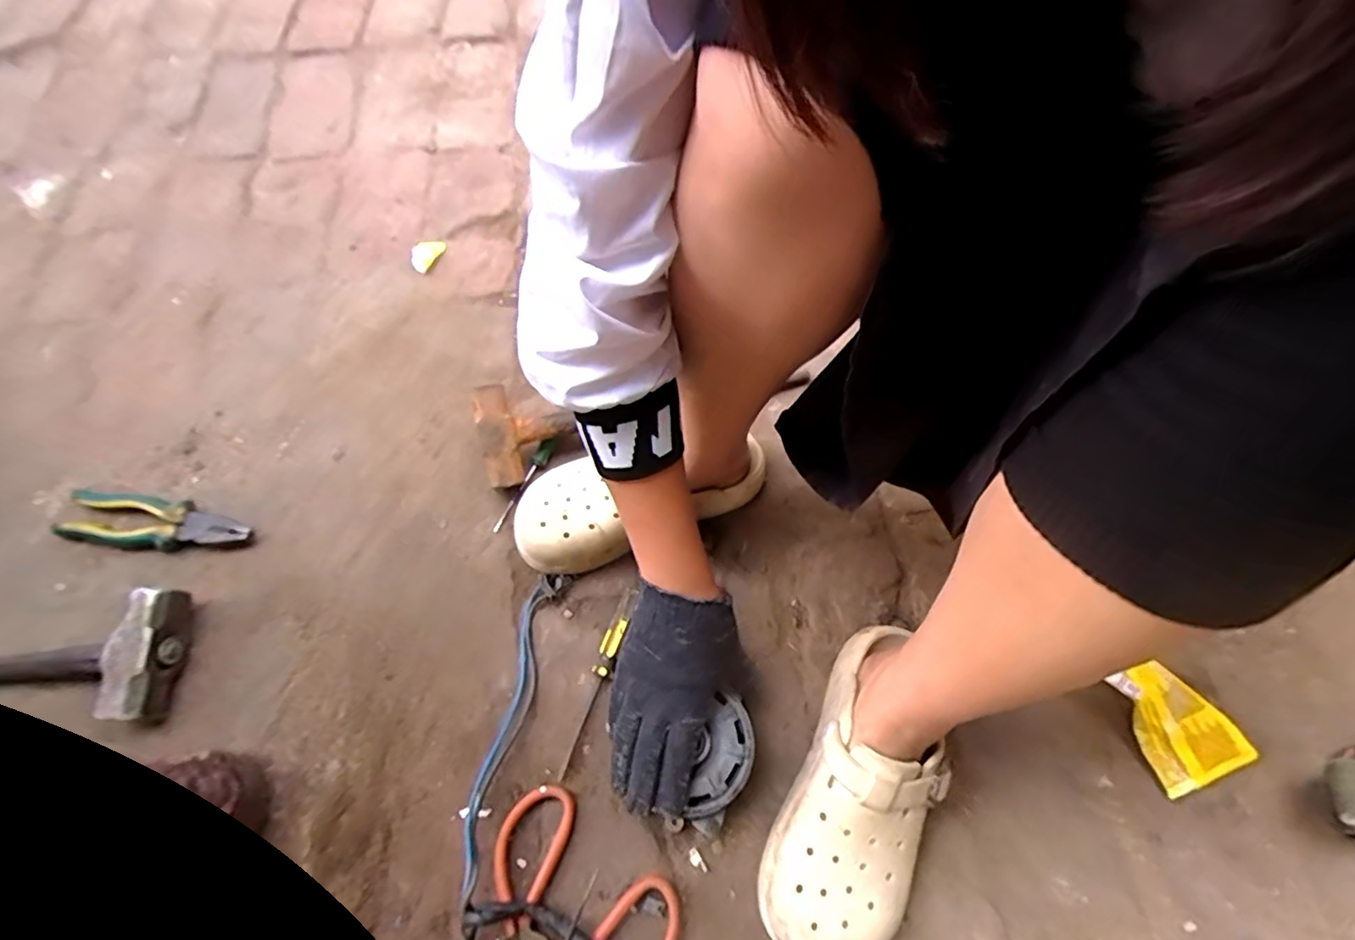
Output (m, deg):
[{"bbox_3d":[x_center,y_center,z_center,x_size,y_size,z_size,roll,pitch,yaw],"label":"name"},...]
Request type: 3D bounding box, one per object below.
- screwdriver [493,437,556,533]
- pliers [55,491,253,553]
[{"bbox_3d":[-0.158,0.015,0.622,0.016,0.021,0.108,24,66,11],"label":"screwdriver"},{"bbox_3d":[-0.522,0.050,0.602,0.187,0.026,0.056,6,64,3],"label":"pliers"}]

